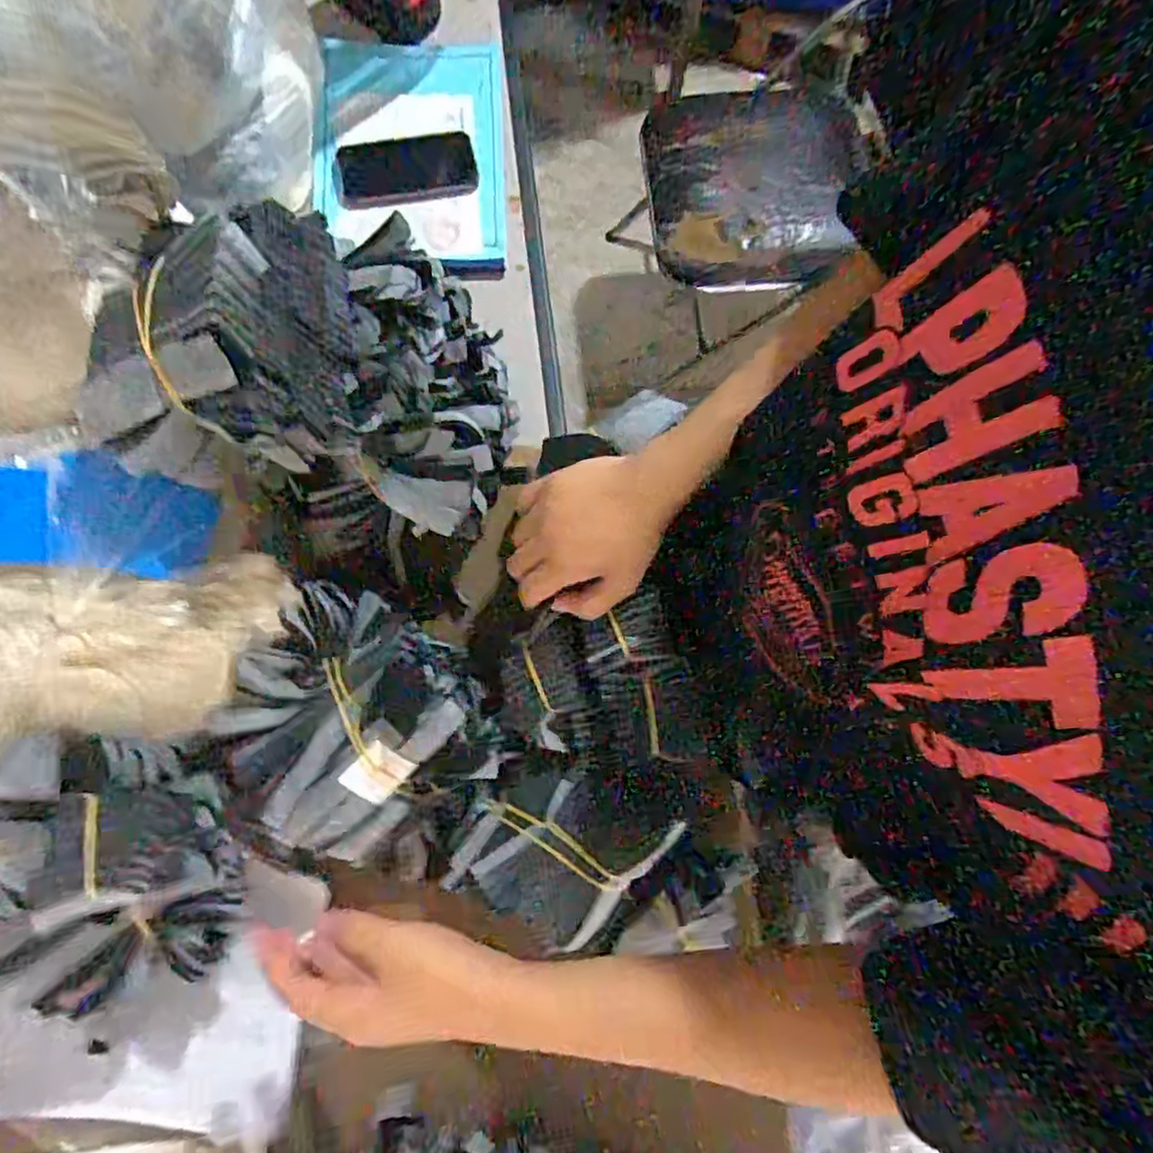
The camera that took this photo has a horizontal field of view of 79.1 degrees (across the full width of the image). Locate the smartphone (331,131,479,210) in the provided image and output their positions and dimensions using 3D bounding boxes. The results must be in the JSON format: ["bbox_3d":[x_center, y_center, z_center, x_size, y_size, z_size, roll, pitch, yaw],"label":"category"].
[{"bbox_3d":[-0.189,-0.452,0.766,0.152,0.013,0.074,-14,79,-4],"label":"smartphone"}]

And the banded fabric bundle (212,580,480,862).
[{"bbox_3d":[-0.187,0.113,0.557,0.166,0.066,0.191,29,79,5],"label":"banded fabric bundle"}]

